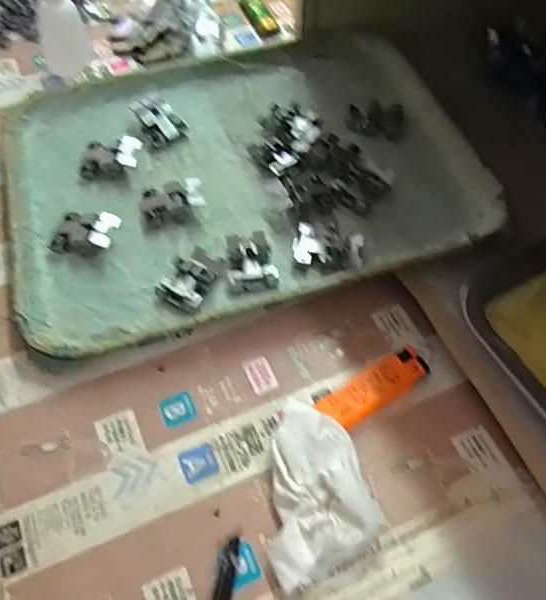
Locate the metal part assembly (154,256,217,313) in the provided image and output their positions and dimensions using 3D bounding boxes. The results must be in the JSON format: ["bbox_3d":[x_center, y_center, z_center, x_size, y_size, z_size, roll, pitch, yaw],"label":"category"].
[{"bbox_3d":[-0.057,-0.008,0.371,0.031,0.021,0.032,28,62,17],"label":"metal part assembly"}]

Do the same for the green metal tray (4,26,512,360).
[{"bbox_3d":[-0.027,-0.106,0.435,0.340,0.030,0.267,-15,59,-9],"label":"green metal tray"}]

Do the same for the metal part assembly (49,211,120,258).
[{"bbox_3d":[-0.132,-0.047,0.398,0.045,0.019,0.031,8,58,5],"label":"metal part assembly"}]

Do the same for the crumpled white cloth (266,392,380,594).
[{"bbox_3d":[0.027,0.104,0.304,0.054,0.028,0.090,1,58,1],"label":"crumpled white cloth"}]

